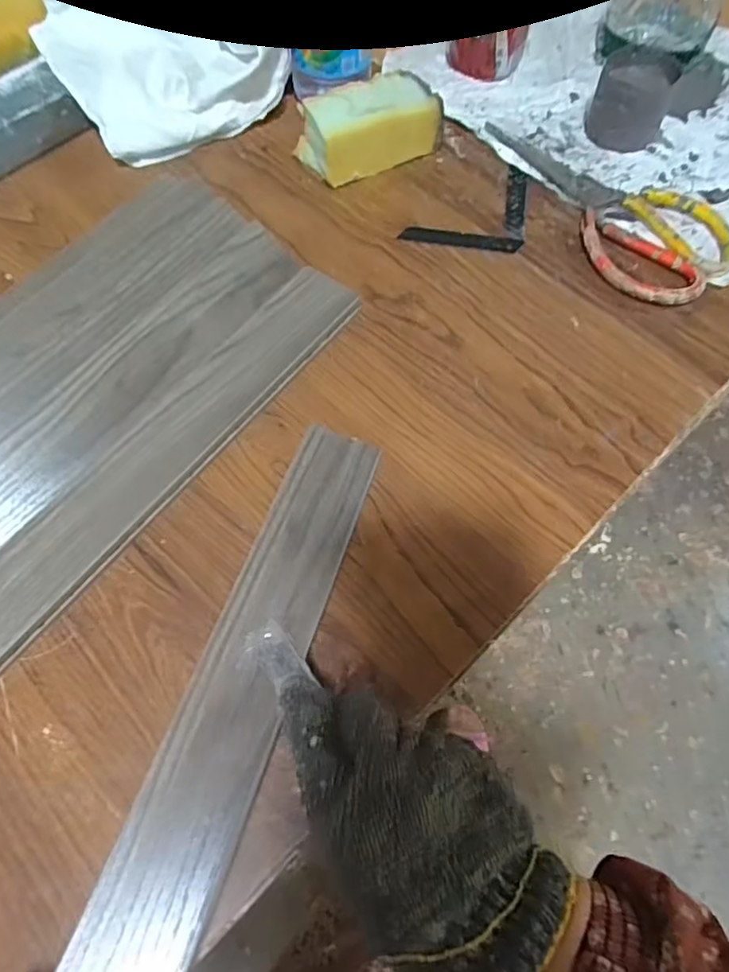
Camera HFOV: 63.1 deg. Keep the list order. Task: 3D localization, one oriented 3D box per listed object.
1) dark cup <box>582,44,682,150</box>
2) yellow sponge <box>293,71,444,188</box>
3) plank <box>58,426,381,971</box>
[{"bbox_3d":[0.238,-0.345,0.528,0.064,0.054,0.062,0,64,-1],"label":"dark cup"},{"bbox_3d":[0.004,-0.306,0.510,0.116,0.047,0.063,-27,68,-13],"label":"yellow sponge"},{"bbox_3d":[-0.064,0.109,0.298,0.048,0.013,0.332,16,60,7],"label":"plank"}]

